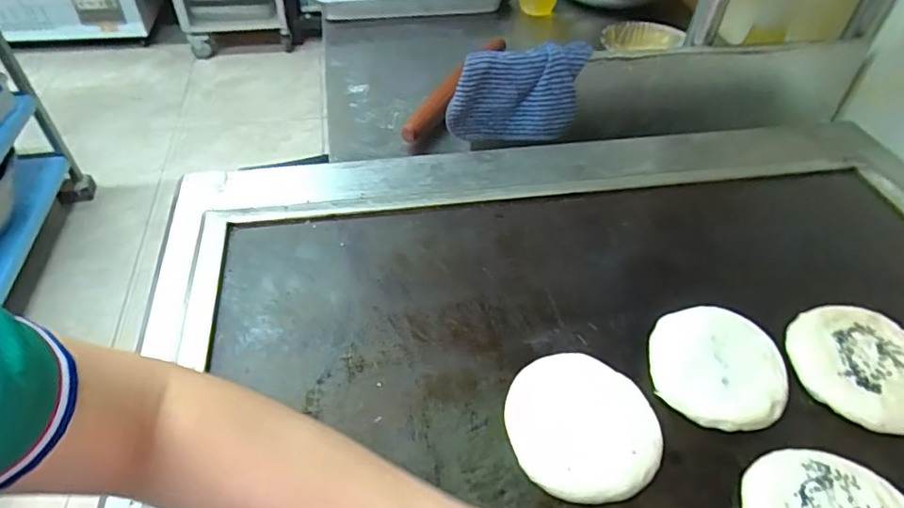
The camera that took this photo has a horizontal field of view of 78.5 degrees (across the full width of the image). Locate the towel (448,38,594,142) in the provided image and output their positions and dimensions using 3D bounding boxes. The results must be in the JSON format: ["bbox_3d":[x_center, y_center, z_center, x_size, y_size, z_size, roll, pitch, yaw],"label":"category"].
[{"bbox_3d":[0.085,-0.211,0.737,0.173,0.126,0.037,-7,47,-9],"label":"towel"}]

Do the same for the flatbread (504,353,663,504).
[{"bbox_3d":[0.101,0.134,0.434,0.112,0.020,0.114,1,46,-1],"label":"flatbread"}]

